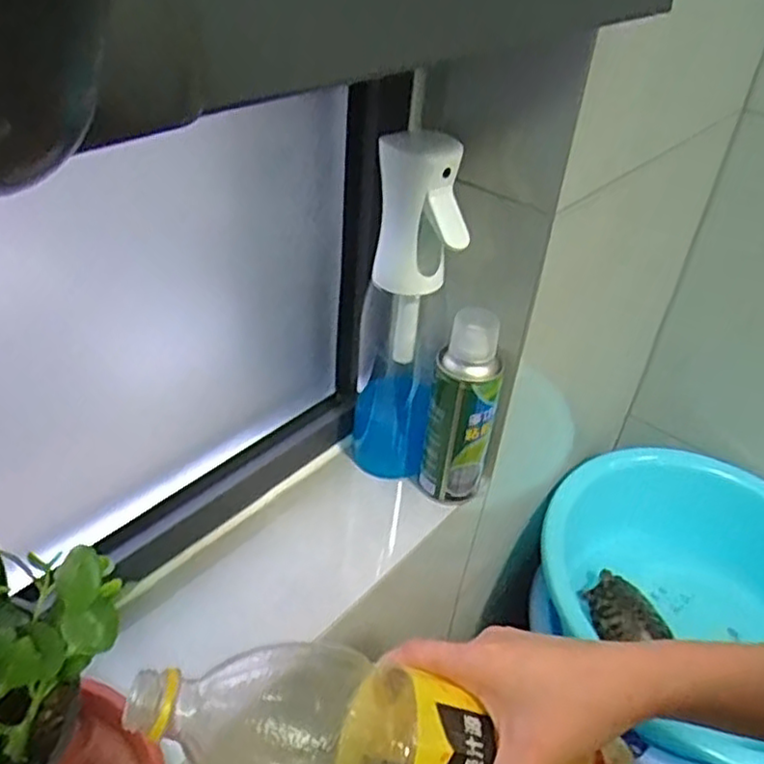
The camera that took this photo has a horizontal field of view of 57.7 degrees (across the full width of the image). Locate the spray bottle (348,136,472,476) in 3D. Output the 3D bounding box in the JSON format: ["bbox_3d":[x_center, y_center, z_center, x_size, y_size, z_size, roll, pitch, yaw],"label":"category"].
[{"bbox_3d":[0.015,-0.046,0.537,0.072,0.275,0.068,3,39,-3],"label":"spray bottle"}]

